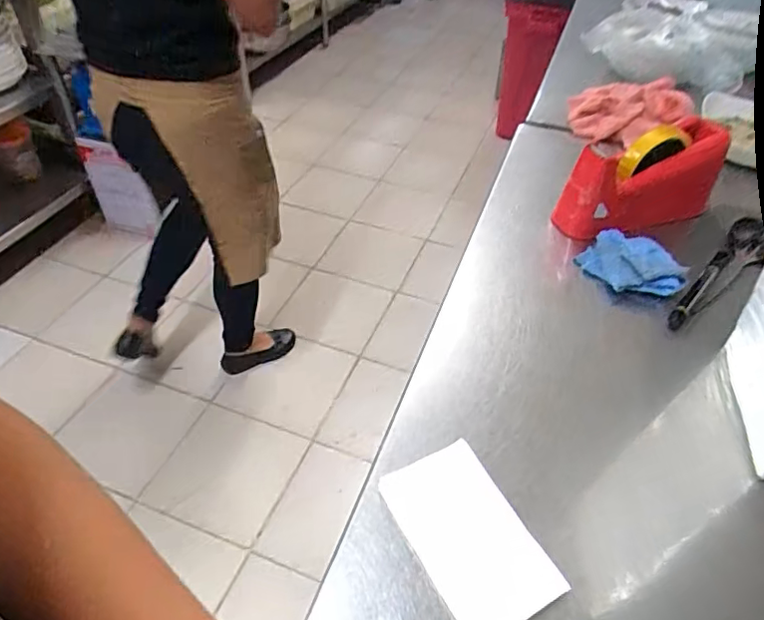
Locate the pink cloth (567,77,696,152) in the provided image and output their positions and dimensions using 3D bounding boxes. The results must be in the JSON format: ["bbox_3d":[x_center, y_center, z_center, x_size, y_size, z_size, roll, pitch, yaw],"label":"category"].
[{"bbox_3d":[0.368,-0.308,0.854,0.162,0.068,0.152,20,46,13],"label":"pink cloth"}]

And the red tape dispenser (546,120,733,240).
[{"bbox_3d":[0.304,-0.152,0.669,0.192,0.111,0.063,-15,47,-17],"label":"red tape dispenser"}]

